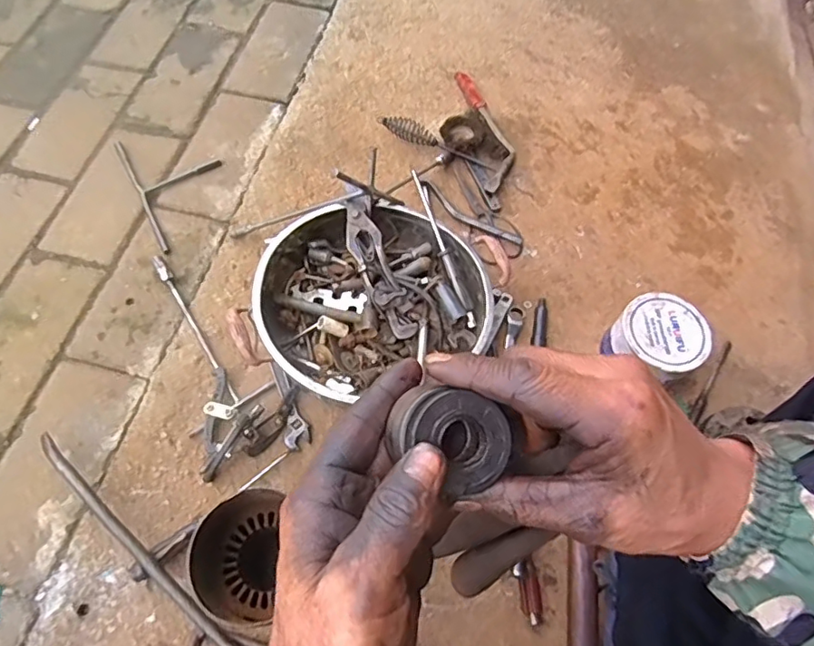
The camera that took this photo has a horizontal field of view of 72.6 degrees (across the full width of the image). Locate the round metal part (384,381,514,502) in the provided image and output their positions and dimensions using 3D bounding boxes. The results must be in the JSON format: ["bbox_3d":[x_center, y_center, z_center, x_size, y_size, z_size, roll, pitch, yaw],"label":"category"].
[{"bbox_3d":[0.021,0.051,0.254,0.049,0.022,0.042,39,80,-5],"label":"round metal part"}]

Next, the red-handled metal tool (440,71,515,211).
[{"bbox_3d":[0.125,-0.360,1.048,0.130,0.044,0.341,-16,64,-12],"label":"red-handled metal tool"}]

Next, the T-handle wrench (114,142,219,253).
[{"bbox_3d":[-0.406,-0.256,0.988,0.151,0.009,0.280,-26,66,-16],"label":"T-handle wrench"}]

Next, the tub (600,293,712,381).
[{"bbox_3d":[0.357,0.031,0.804,0.118,0.090,0.118,1,63,-3],"label":"tub"}]

